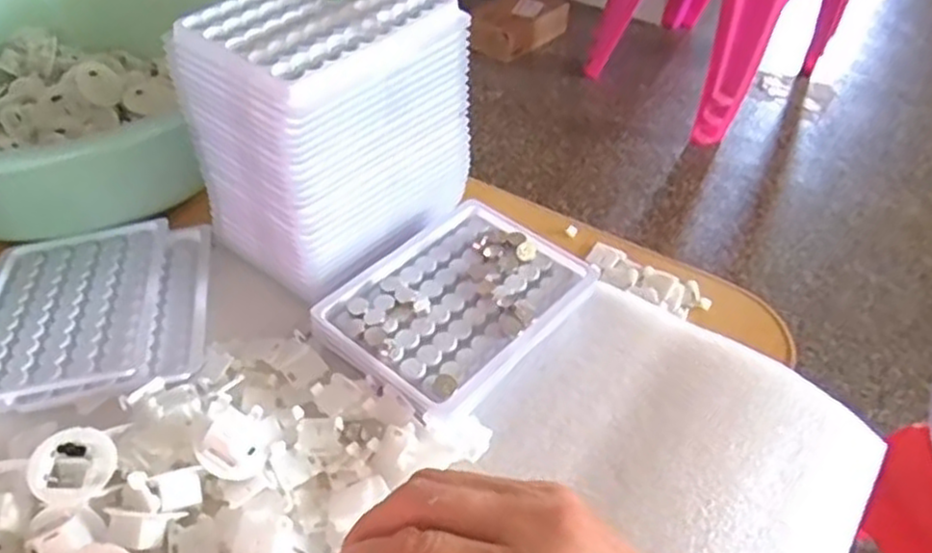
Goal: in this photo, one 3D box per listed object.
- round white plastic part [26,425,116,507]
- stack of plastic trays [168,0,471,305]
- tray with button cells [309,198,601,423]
[{"bbox_3d":[-0.165,0.080,0.308,0.031,0.010,0.032,3,46,-3],"label":"round white plastic part"},{"bbox_3d":[-0.072,-0.086,0.410,0.094,0.127,0.127,32,51,24],"label":"stack of plastic trays"},{"bbox_3d":[-0.008,0.010,0.398,0.107,0.018,0.129,34,52,25],"label":"tray with button cells"}]

